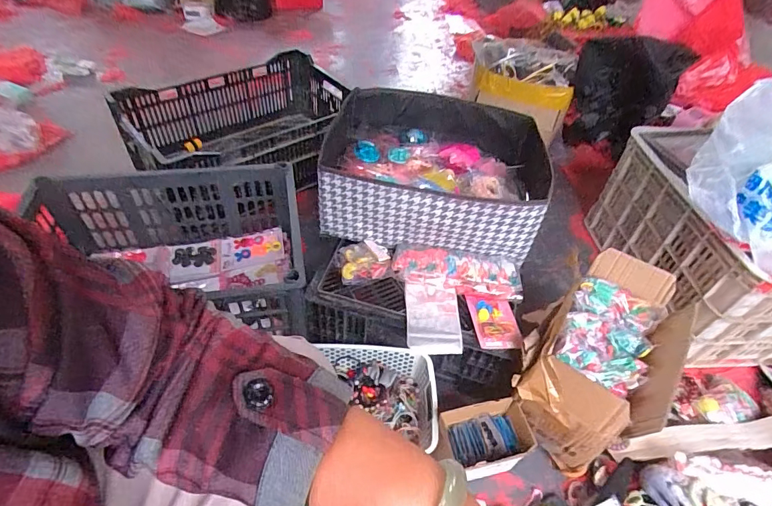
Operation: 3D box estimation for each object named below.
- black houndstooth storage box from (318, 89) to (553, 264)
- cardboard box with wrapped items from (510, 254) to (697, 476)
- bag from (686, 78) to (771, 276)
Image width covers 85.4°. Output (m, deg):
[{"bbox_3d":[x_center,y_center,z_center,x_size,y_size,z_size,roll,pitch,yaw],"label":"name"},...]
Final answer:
[{"bbox_3d":[0.105,-0.175,0.860,0.437,0.146,0.360,9,47,3],"label":"black houndstooth storage box"},{"bbox_3d":[0.366,0.171,0.748,0.212,0.201,0.334,29,51,20],"label":"cardboard box with wrapped items"},{"bbox_3d":[0.636,-0.133,0.731,0.135,0.133,0.339,0,82,-6],"label":"bag"}]

